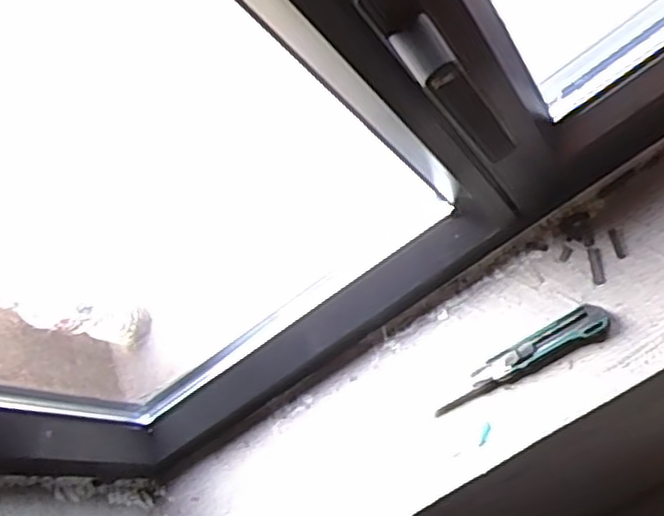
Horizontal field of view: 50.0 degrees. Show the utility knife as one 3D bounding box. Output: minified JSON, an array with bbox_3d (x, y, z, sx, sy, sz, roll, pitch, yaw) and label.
[{"bbox_3d":[0.198,0.111,0.754,0.199,0.012,0.036,-34,64,15],"label":"utility knife"}]

